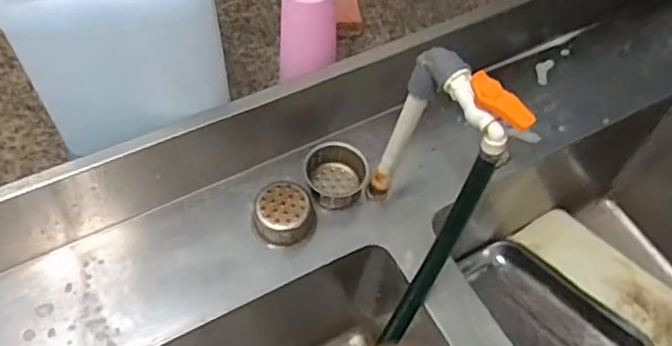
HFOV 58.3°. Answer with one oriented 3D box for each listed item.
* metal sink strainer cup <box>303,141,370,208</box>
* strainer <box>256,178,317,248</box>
[{"bbox_3d":[0.000,0.002,0.729,0.074,0.042,0.074,2,58,-3],"label":"metal sink strainer cup"},{"bbox_3d":[-0.058,0.047,0.695,0.067,0.041,0.069,2,58,-3],"label":"strainer"}]

